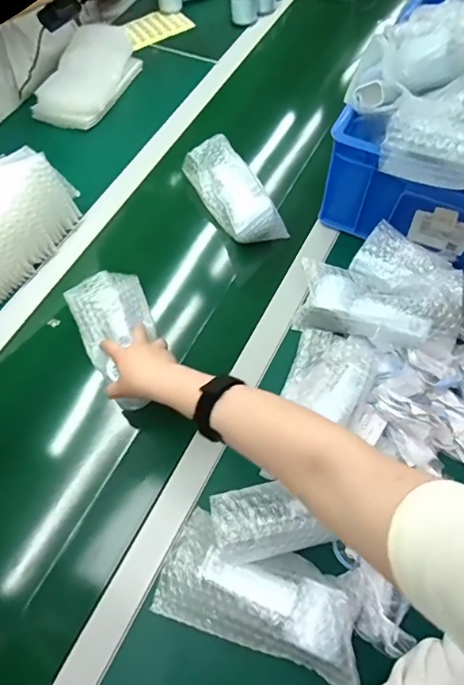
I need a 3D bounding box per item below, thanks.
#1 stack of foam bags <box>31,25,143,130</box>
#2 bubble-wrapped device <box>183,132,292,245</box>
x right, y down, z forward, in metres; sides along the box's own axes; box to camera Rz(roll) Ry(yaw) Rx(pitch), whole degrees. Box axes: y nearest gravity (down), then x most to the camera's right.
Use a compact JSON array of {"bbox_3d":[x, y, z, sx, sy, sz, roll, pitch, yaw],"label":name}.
[{"bbox_3d":[-0.269,-0.521,0.839,0.135,0.083,0.230,17,64,9],"label":"stack of foam bags"},{"bbox_3d":[-0.001,-0.240,0.703,0.077,0.056,0.201,-30,67,-14],"label":"bubble-wrapped device"}]

